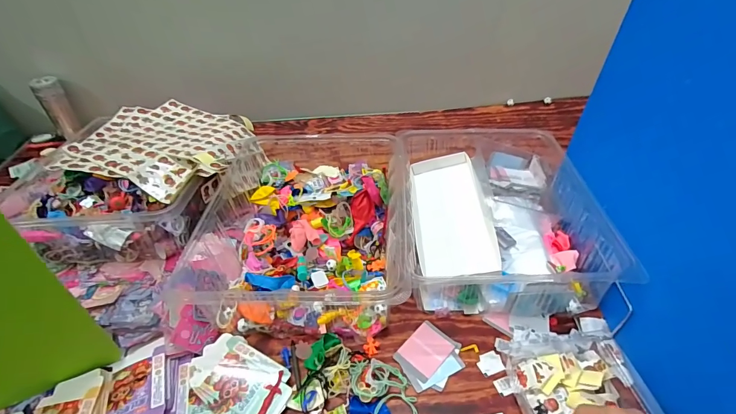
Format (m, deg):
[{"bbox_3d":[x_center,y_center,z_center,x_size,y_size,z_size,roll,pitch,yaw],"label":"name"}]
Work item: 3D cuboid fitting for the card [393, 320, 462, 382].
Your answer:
[{"bbox_3d":[0.094,0.227,0.615,0.066,0.004,0.087,33,54,30],"label":"card"}]

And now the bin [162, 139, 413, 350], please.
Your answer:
[{"bbox_3d":[-0.120,0.013,0.752,0.387,0.120,0.493,0,41,4],"label":"bin"}]

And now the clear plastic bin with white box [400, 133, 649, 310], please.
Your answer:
[{"bbox_3d":[0.239,-0.014,0.755,0.329,0.118,0.426,0,41,4],"label":"clear plastic bin with white box"}]

